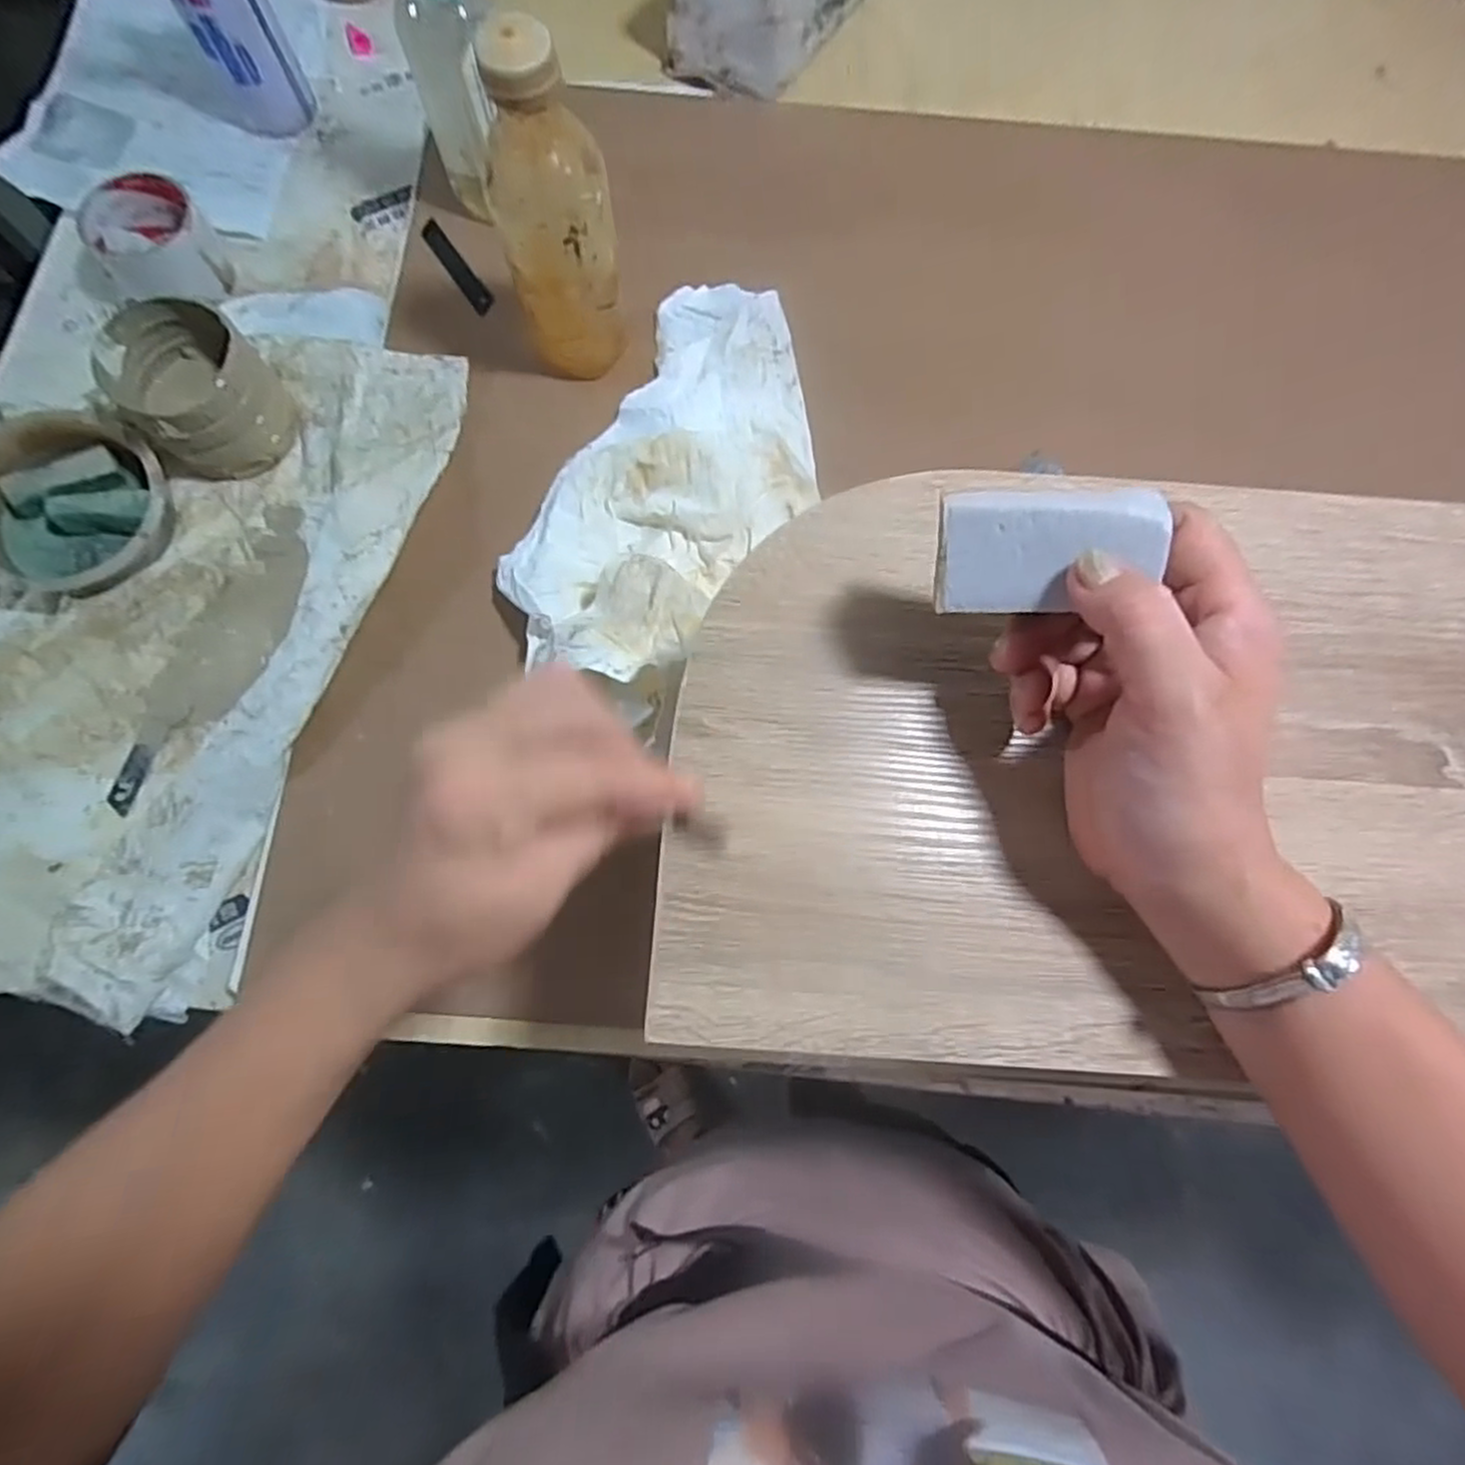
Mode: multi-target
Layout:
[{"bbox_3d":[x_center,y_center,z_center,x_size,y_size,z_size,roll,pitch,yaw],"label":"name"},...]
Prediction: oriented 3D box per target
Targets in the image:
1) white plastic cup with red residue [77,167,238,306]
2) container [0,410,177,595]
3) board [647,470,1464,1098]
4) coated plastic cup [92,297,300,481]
[{"bbox_3d":[-0.435,-0.367,0.564,0.085,0.051,0.091,-40,80,-11],"label":"white plastic cup with red residue"},{"bbox_3d":[-0.448,-0.159,0.507,0.116,0.044,0.120,0,75,-2],"label":"container"},{"bbox_3d":[0.271,0.015,0.290,0.578,0.010,0.231,4,75,-1],"label":"board"},{"bbox_3d":[-0.364,-0.237,0.510,0.094,0.076,0.096,0,75,-2],"label":"coated plastic cup"}]

